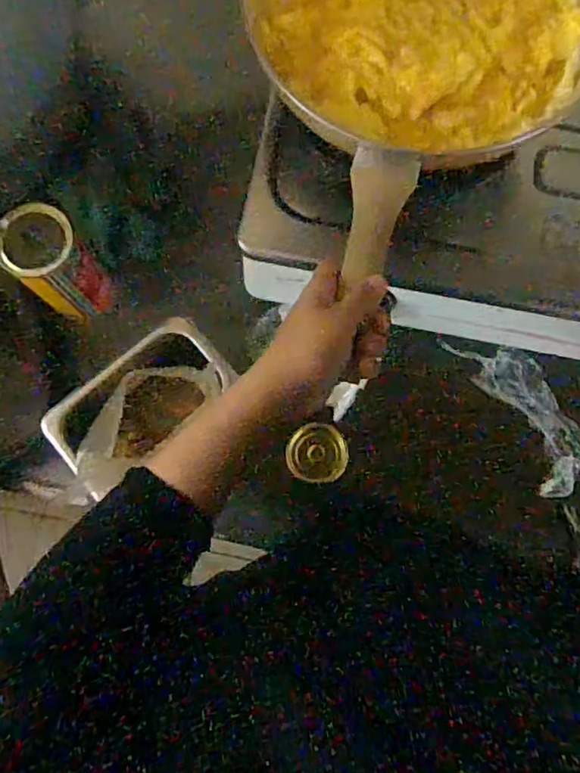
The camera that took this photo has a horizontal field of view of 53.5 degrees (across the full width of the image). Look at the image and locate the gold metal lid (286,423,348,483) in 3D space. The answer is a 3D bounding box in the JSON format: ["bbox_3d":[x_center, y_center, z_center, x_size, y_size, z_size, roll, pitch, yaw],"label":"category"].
[{"bbox_3d":[0.030,0.073,0.626,0.066,0.005,0.065,-1,99,-9],"label":"gold metal lid"}]

